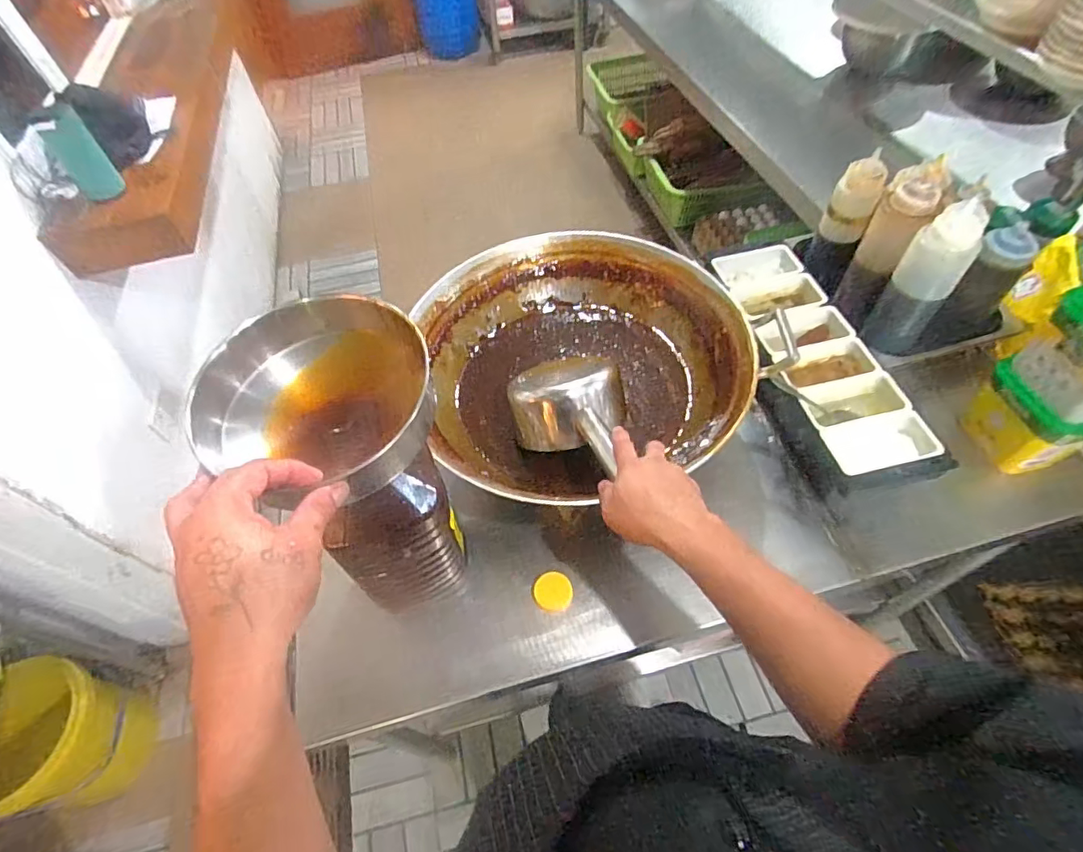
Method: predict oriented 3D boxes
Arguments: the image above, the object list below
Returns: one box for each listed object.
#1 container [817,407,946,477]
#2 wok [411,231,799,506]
[{"bbox_3d":[0.465,0.026,0.757,0.140,0.049,0.077,-10,55,-3],"label":"container"},{"bbox_3d":[0.056,-0.105,0.817,0.469,0.115,0.439,-2,55,3],"label":"wok"}]

